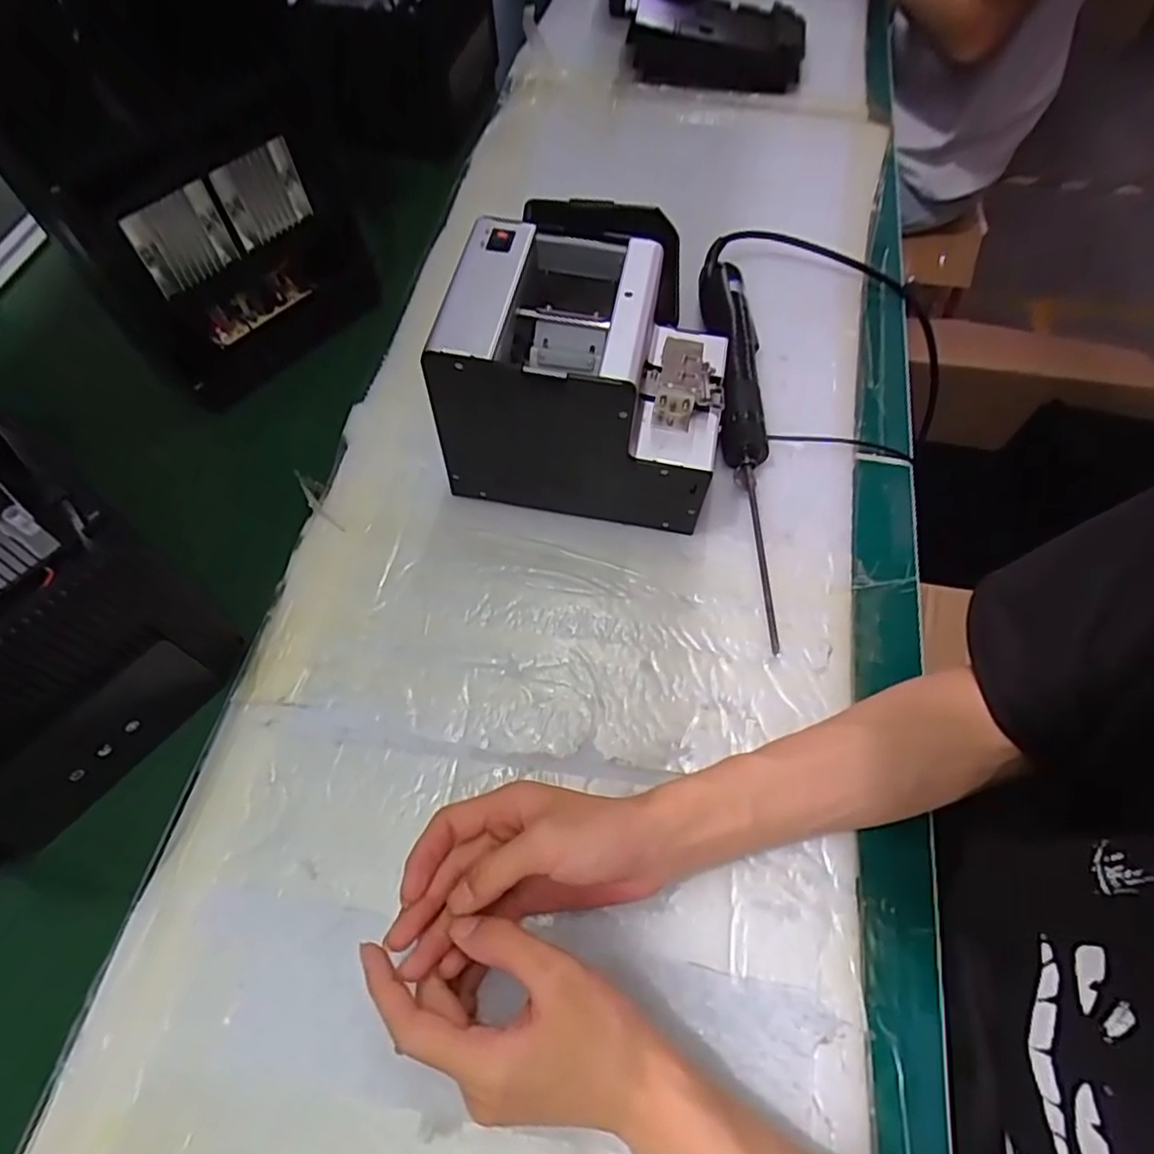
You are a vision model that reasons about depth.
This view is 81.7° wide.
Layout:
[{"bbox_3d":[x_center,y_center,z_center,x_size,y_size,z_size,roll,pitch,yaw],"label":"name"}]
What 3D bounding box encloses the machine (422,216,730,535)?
[{"bbox_3d":[0.009,-0.129,0.455,0.175,0.145,0.118,10,61,4],"label":"machine"}]

